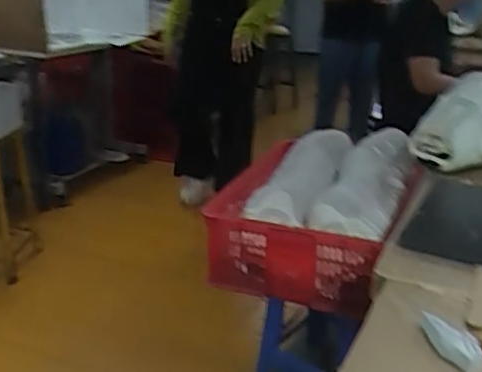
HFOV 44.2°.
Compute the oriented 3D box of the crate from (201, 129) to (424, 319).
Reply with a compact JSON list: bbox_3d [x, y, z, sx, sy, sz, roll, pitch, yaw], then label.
[{"bbox_3d":[0.203,0.059,1.495,0.438,0.224,0.569,7,21,16],"label":"crate"}]

